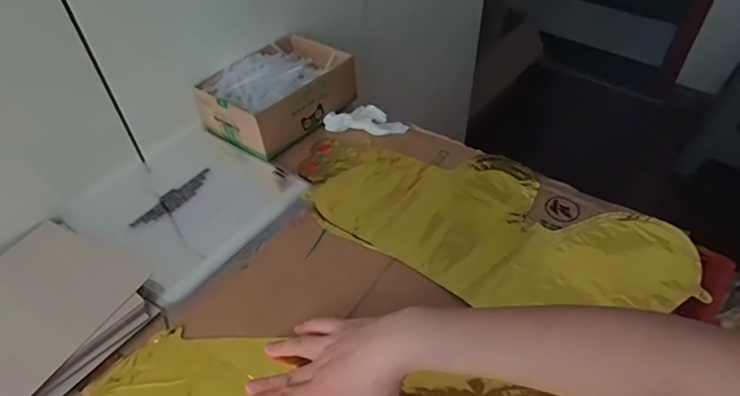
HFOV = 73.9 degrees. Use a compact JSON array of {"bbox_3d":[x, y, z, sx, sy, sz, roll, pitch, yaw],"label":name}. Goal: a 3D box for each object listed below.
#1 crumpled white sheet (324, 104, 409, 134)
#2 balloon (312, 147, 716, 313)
[{"bbox_3d":[-0.007,-0.112,0.676,0.110,0.016,0.049,0,48,0],"label":"crumpled white sheet"},{"bbox_3d":[0.145,0.034,0.568,0.412,0.047,0.181,16,49,17],"label":"balloon"}]

